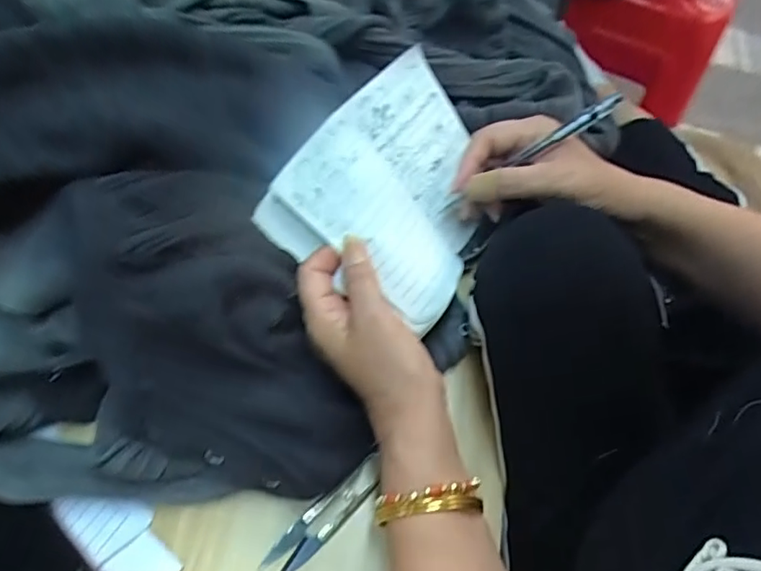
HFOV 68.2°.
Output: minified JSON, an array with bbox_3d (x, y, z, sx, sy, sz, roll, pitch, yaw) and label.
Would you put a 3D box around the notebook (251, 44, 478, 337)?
[{"bbox_3d":[0.015,-0.069,0.398,0.134,0.032,0.174,44,57,-15],"label":"notebook"}]

